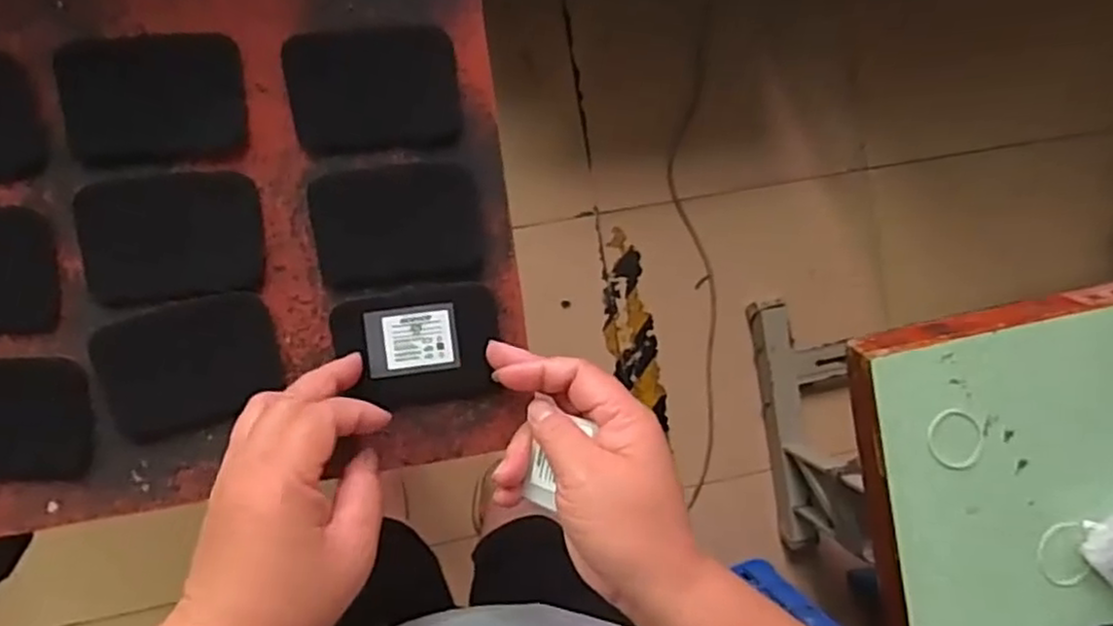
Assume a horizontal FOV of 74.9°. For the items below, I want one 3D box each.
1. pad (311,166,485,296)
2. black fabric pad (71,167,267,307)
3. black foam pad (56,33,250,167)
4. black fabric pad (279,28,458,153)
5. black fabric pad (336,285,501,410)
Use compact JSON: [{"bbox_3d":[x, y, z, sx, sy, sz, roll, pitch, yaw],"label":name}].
[{"bbox_3d":[-0.085,-0.047,0.394,0.087,0.004,0.065,-7,94,-9],"label":"pad"},{"bbox_3d":[-0.198,-0.040,0.377,0.085,0.004,0.064,-7,94,-9],"label":"black fabric pad"},{"bbox_3d":[-0.205,-0.110,0.372,0.085,0.004,0.062,-8,94,-9],"label":"black foam pad"},{"bbox_3d":[-0.096,-0.119,0.387,0.087,0.009,0.061,-8,94,-9],"label":"black fabric pad"},{"bbox_3d":[-0.075,0.019,0.399,0.086,0.007,0.064,-7,94,-9],"label":"black fabric pad"}]

